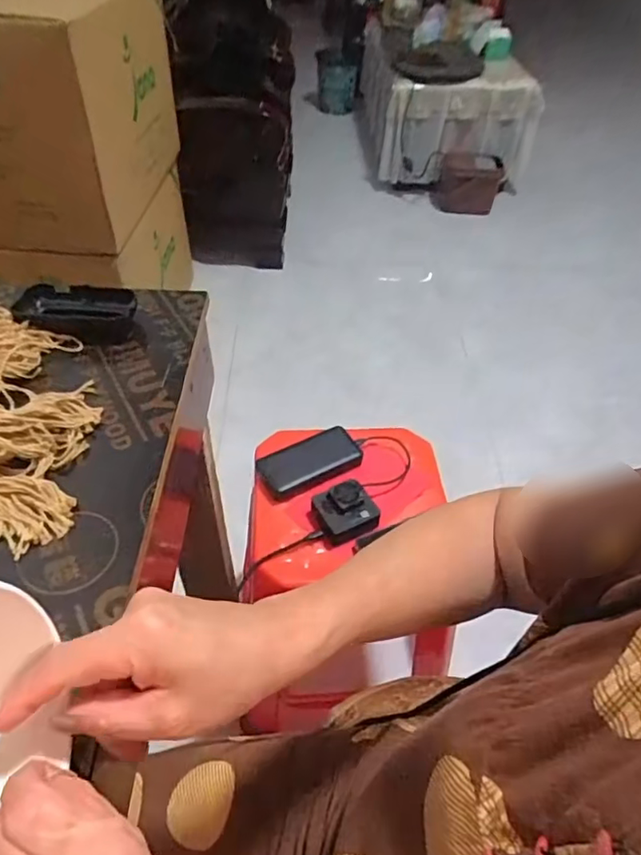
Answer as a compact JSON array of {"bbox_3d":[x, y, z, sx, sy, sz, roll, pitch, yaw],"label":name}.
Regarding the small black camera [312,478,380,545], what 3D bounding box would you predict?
[{"bbox_3d":[0.034,0.119,0.793,0.082,0.042,0.073,-19,50,-20],"label":"small black camera"}]

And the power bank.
[{"bbox_3d":[-0.015,0.050,0.872,0.152,0.029,0.070,-21,50,-22],"label":"power bank"}]

